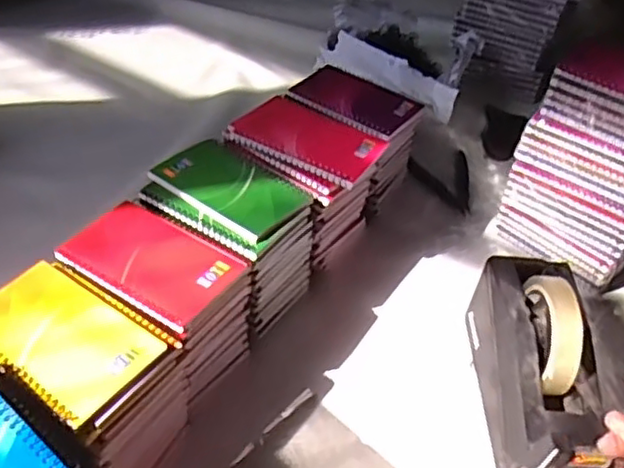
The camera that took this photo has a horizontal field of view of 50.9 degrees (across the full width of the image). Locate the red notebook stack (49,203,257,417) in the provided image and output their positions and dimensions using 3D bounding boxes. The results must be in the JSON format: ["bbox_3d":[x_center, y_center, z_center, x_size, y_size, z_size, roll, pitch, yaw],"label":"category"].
[{"bbox_3d":[-0.129,0.060,0.554,0.139,0.111,0.099,26,45,18],"label":"red notebook stack"}]

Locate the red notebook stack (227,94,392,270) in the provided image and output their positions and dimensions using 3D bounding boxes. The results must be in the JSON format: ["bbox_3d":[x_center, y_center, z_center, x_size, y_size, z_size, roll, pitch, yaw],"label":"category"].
[{"bbox_3d":[-0.009,-0.049,0.669,0.134,0.126,0.104,26,45,18],"label":"red notebook stack"}]

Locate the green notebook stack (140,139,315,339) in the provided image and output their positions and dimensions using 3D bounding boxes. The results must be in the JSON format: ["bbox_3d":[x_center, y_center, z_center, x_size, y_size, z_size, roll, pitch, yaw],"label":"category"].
[{"bbox_3d":[-0.076,0.003,0.626,0.141,0.117,0.101,31,47,22],"label":"green notebook stack"}]

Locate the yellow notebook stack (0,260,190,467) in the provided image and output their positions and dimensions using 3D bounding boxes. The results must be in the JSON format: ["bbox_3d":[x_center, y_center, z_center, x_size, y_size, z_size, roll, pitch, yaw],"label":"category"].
[{"bbox_3d":[-0.173,0.113,0.493,0.143,0.112,0.093,26,46,20],"label":"yellow notebook stack"}]

